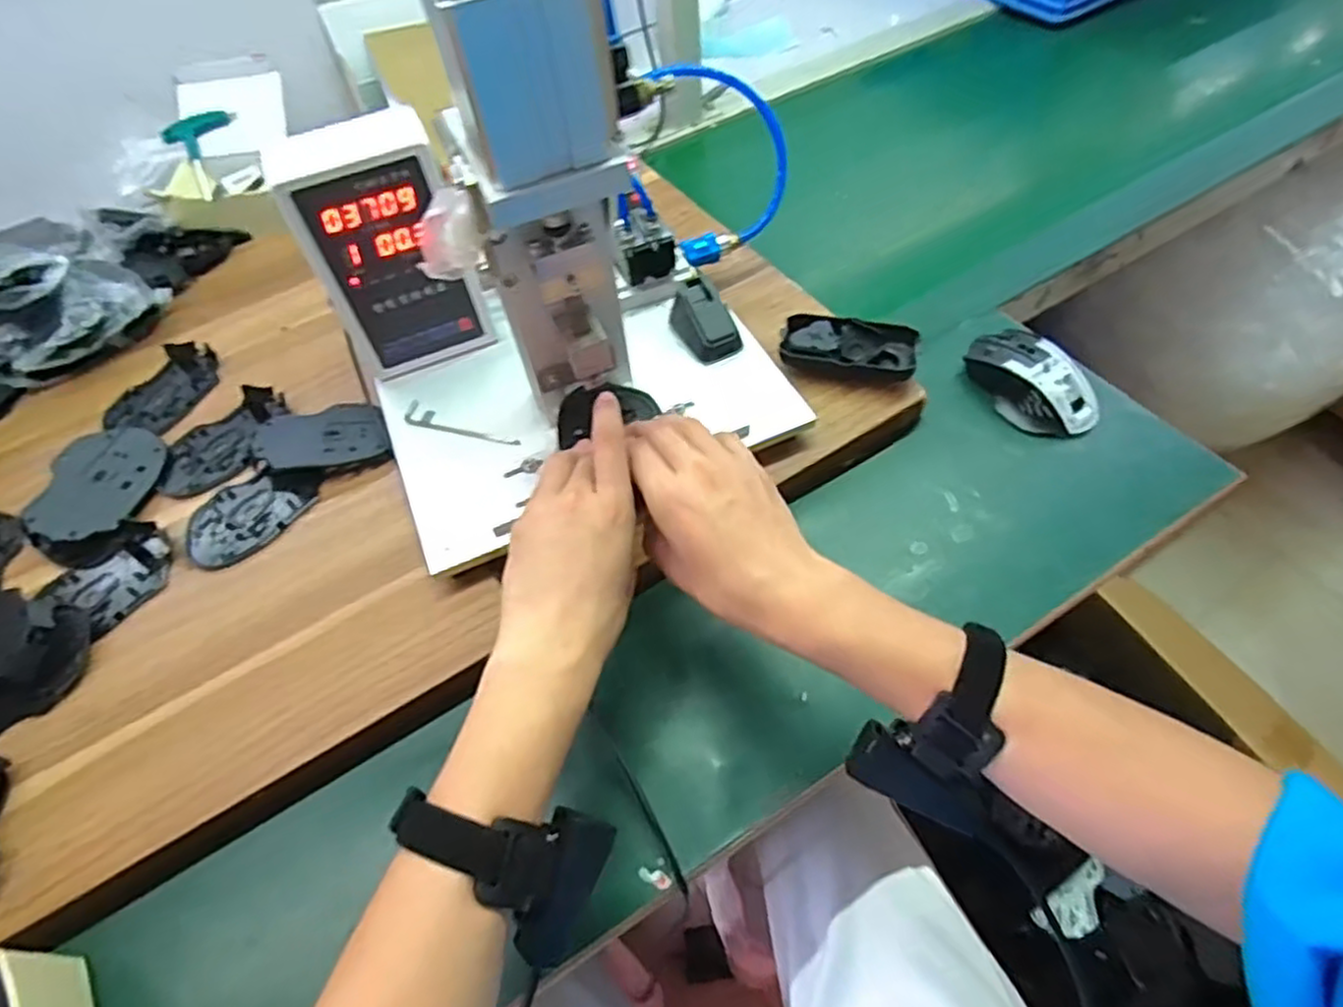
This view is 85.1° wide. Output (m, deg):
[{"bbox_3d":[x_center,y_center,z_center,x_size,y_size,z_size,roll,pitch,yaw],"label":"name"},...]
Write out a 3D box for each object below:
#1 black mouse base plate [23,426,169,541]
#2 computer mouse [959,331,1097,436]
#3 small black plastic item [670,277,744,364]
[{"bbox_3d":[-0.454,-0.018,0.583,0.076,0.007,0.111,7,51,-14],"label":"black mouse base plate"},{"bbox_3d":[0.297,-0.102,0.604,0.064,0.037,0.110,-27,58,-13],"label":"computer mouse"},{"bbox_3d":[0.026,-0.150,0.599,0.038,0.040,0.059,-27,58,-13],"label":"small black plastic item"}]

